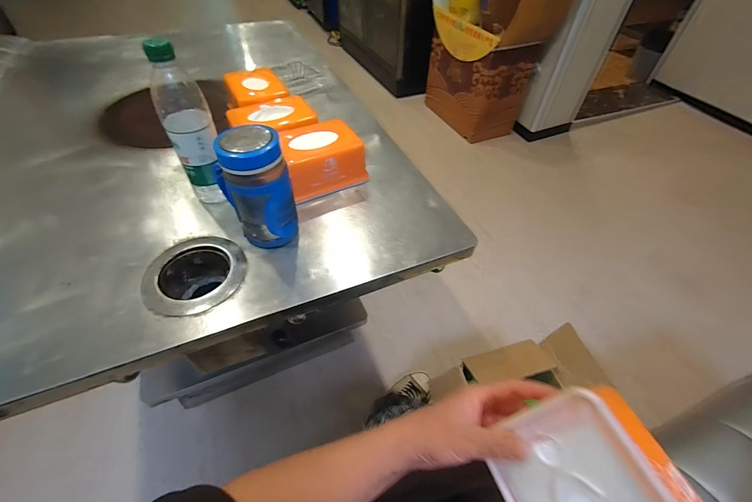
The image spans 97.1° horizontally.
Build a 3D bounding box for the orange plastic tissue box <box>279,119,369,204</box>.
[{"bbox_3d":[-0.099,-0.157,0.568,0.139,0.072,0.102,-24,54,-22],"label":"orange plastic tissue box"}]

